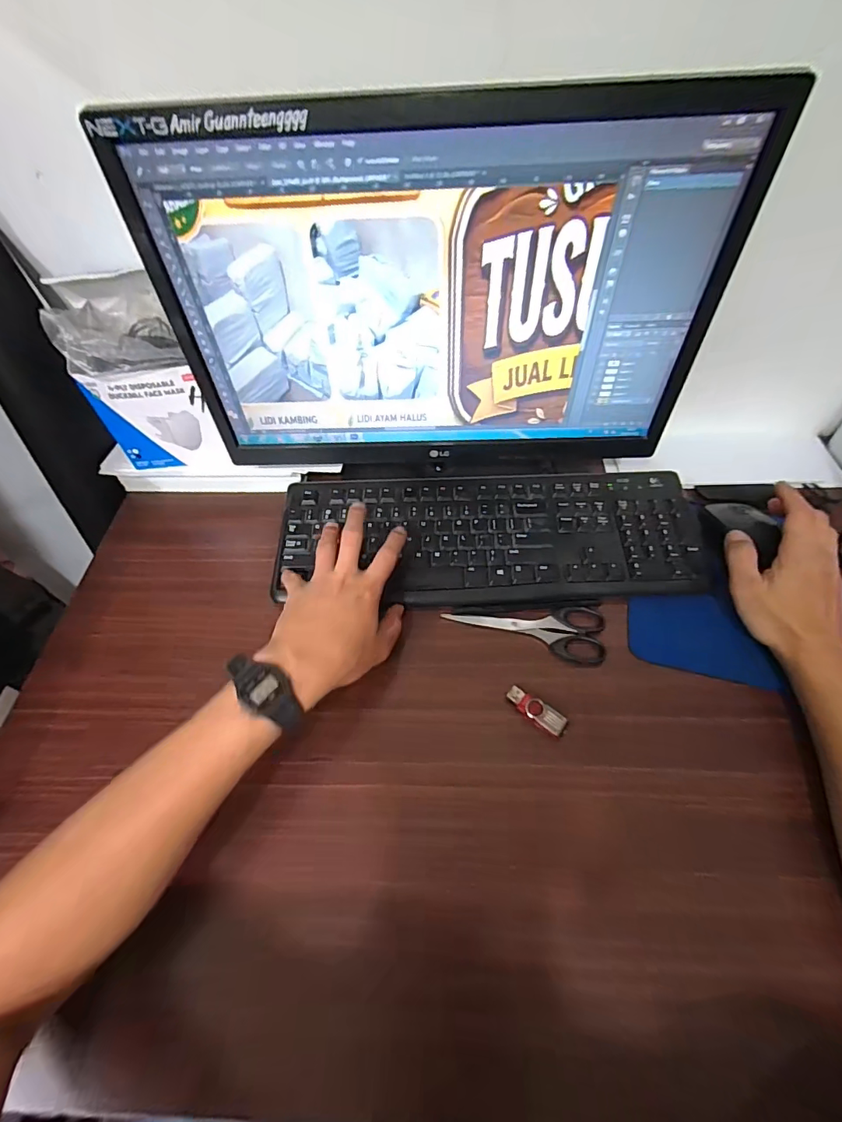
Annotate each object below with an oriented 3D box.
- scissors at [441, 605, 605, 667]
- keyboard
[{"bbox_3d":[0.099,0.068,0.438,0.151,0.012,0.056,4,61,5],"label":"scissors"},{"bbox_3d":[0.066,-0.030,0.487,0.427,0.015,0.157,1,60,4],"label":"keyboard"}]

